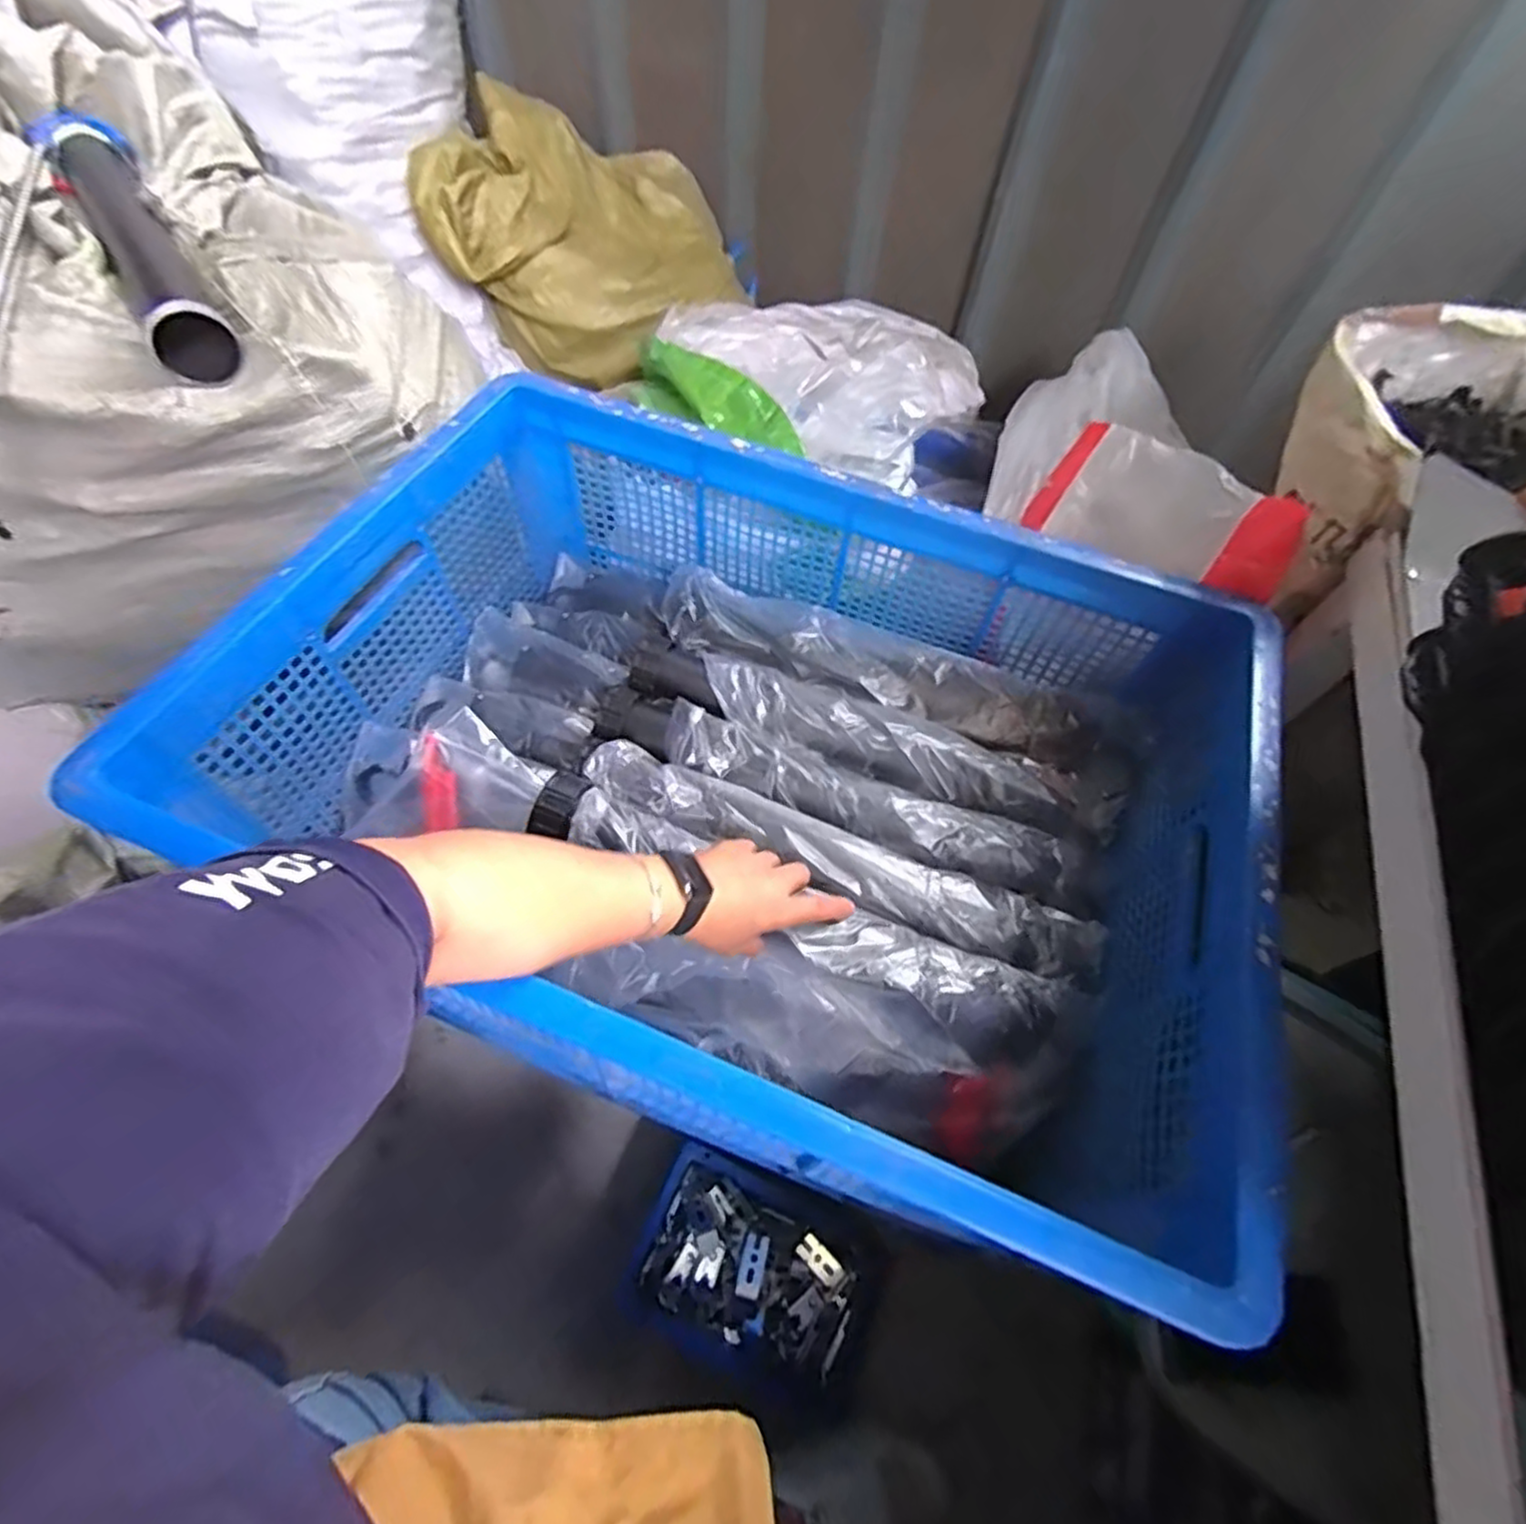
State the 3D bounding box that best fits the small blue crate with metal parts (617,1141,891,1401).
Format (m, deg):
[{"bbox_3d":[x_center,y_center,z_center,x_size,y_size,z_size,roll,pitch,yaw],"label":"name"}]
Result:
[{"bbox_3d":[-0.004,0.522,0.721,0.251,0.079,0.167,21,60,8],"label":"small blue crate with metal parts"}]

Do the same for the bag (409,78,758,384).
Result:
[{"bbox_3d":[-0.274,-0.813,1.125,0.456,0.249,0.331,-6,59,-8],"label":"bag"}]

